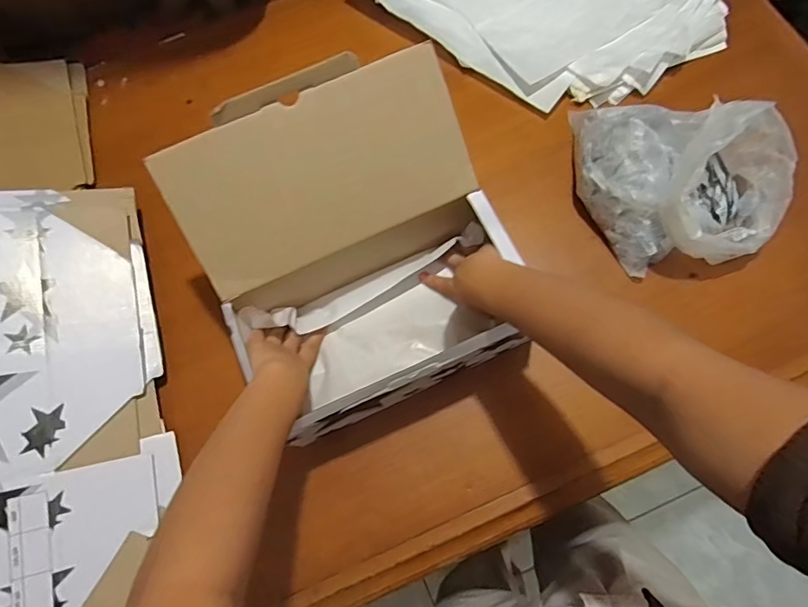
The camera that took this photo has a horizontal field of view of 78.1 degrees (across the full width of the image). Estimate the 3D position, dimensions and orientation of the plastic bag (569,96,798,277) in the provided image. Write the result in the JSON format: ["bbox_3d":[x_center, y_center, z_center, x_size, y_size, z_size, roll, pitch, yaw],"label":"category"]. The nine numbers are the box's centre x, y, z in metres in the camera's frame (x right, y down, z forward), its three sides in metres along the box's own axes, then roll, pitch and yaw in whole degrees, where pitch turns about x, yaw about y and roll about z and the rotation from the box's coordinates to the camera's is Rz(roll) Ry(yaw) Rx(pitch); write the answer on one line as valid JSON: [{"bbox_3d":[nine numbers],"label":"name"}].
[{"bbox_3d":[0.310,-0.155,0.545,0.209,0.094,0.203,1,73,2],"label":"plastic bag"}]

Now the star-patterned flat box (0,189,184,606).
[{"bbox_3d":[-0.368,0.100,0.501,0.234,0.027,0.458,-13,81,-28],"label":"star-patterned flat box"}]

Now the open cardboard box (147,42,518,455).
[{"bbox_3d":[-0.045,-0.045,0.494,0.275,0.197,0.266,-22,73,-5],"label":"open cardboard box"}]

